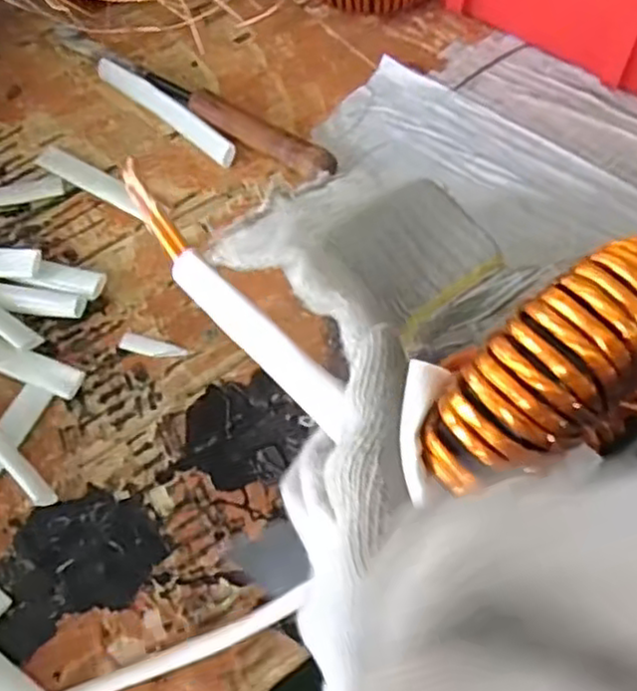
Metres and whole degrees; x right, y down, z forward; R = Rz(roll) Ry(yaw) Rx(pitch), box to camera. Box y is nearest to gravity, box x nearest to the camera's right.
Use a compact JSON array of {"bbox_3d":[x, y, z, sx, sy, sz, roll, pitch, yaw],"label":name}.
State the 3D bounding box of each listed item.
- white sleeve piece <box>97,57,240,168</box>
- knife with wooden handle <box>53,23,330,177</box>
[{"bbox_3d":[-0.112,-0.173,0.521,0.144,0.016,0.016,40,70,21],"label":"white sleeve piece"},{"bbox_3d":[-0.101,-0.184,0.523,0.273,0.026,0.021,34,68,19],"label":"knife with wooden handle"}]

